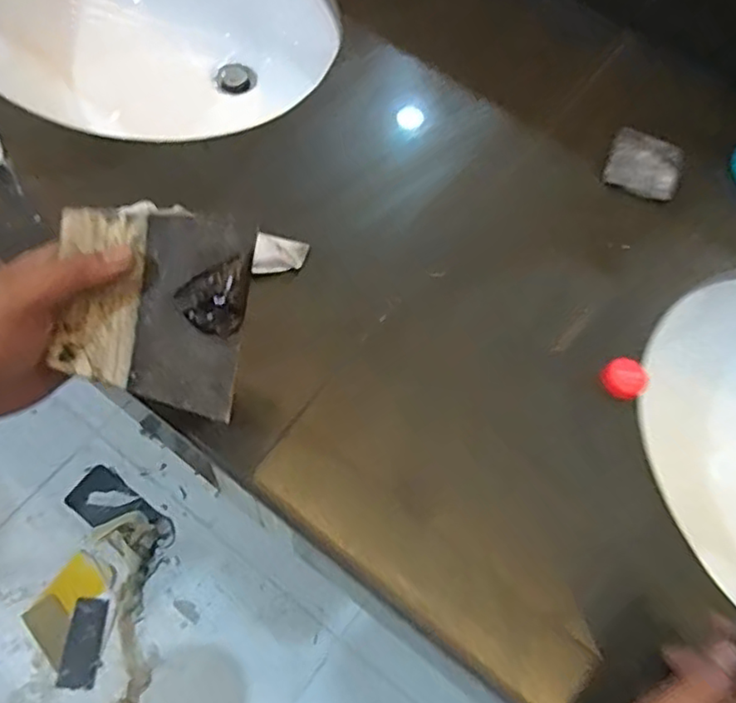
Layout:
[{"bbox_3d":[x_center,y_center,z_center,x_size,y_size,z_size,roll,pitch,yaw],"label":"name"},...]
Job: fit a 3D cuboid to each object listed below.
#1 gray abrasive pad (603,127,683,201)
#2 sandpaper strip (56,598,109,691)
[{"bbox_3d":[0.240,-0.165,0.549,0.059,0.007,0.070,22,65,5],"label":"gray abrasive pad"},{"bbox_3d":[-0.485,0.499,1.082,0.061,0.010,0.140,7,65,-2],"label":"sandpaper strip"}]

